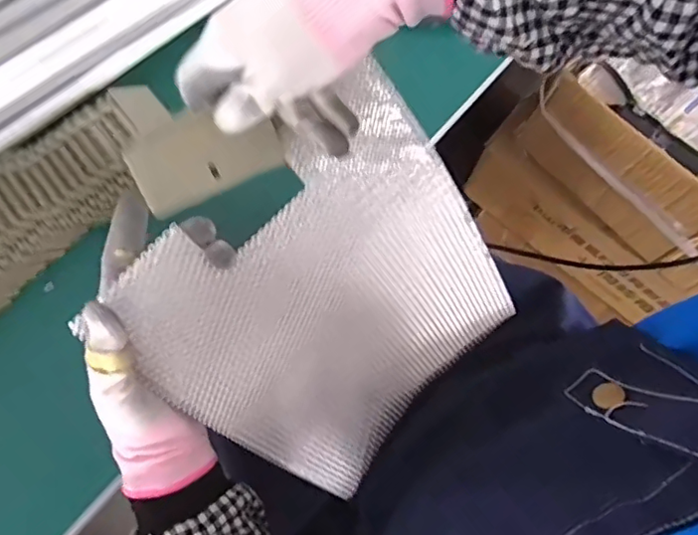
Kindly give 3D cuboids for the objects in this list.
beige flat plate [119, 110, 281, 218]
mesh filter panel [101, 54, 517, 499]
[{"bbox_3d":[-0.085,-0.067,0.337,0.085,0.005,0.047,-27,115,-14],"label":"beige flat plate"},{"bbox_3d":[0.006,0.040,0.447,0.250,0.312,0.047,-46,42,-5],"label":"mesh filter panel"}]

